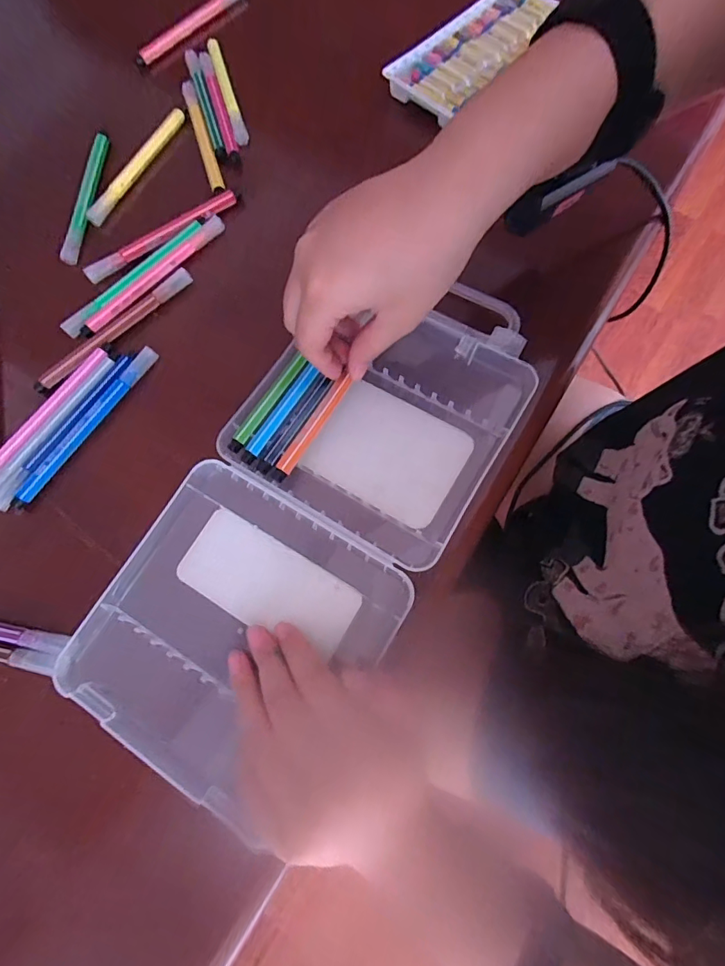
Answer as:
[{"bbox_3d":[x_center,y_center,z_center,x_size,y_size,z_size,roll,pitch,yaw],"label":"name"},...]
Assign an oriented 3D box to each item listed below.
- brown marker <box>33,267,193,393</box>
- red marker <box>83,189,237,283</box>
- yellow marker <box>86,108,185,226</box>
[{"bbox_3d":[-0.178,-0.111,0.328,0.134,0.011,0.010,-42,74,-10],"label":"brown marker"},{"bbox_3d":[-0.156,-0.193,0.354,0.130,0.007,0.012,-34,73,-7],"label":"red marker"},{"bbox_3d":[-0.188,-0.266,0.381,0.013,0.013,0.126,23,75,11],"label":"yellow marker"}]

